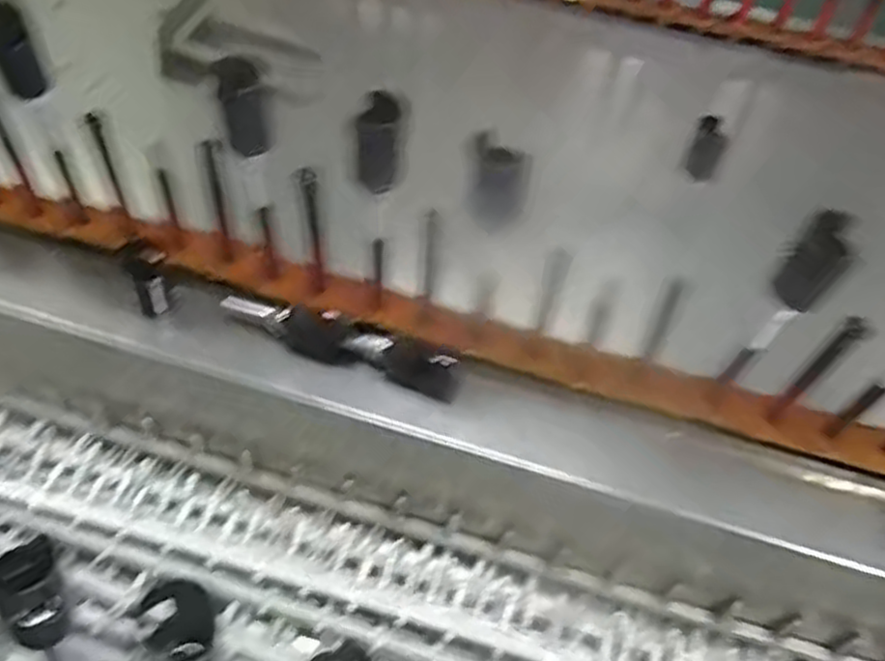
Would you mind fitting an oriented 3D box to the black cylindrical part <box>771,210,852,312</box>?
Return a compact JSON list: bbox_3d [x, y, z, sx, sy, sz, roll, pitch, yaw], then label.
[{"bbox_3d":[0.264,-0.049,0.546,0.035,0.063,0.037,27,54,19],"label":"black cylindrical part"}]

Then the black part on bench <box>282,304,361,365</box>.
[{"bbox_3d":[-0.115,0.008,0.736,0.076,0.040,0.024,19,52,13],"label":"black part on bench"}]

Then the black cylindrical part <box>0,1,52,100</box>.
[{"bbox_3d":[-0.351,-0.233,0.632,0.032,0.036,0.080,-29,86,-24],"label":"black cylindrical part"}]

